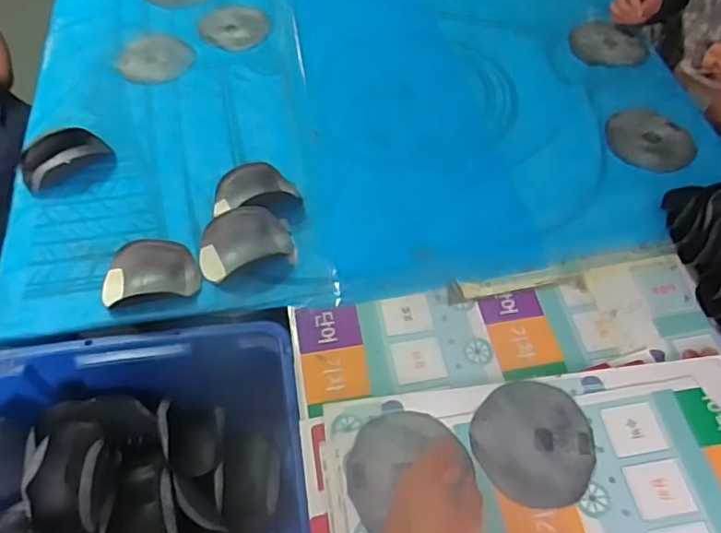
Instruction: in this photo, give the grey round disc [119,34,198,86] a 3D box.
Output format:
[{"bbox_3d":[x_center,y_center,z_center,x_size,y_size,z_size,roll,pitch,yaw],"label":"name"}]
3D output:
[{"bbox_3d":[-0.402,-0.413,1.146,0.143,0.008,0.153,0,54,0],"label":"grey round disc"}]

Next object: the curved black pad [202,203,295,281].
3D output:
[{"bbox_3d":[-0.175,-0.042,0.853,0.138,0.045,0.103,-17,56,-12],"label":"curved black pad"}]

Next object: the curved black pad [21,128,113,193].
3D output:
[{"bbox_3d":[-0.495,-0.186,0.955,0.140,0.047,0.087,-32,60,-21],"label":"curved black pad"}]

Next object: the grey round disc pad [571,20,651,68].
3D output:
[{"bbox_3d":[0.515,-0.470,1.204,0.148,0.014,0.163,8,54,6],"label":"grey round disc pad"}]

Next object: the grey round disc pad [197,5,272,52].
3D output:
[{"bbox_3d":[-0.261,-0.493,1.186,0.141,0.004,0.146,0,54,0],"label":"grey round disc pad"}]

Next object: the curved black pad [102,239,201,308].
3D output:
[{"bbox_3d":[-0.304,0.005,0.830,0.130,0.034,0.085,-11,55,-8],"label":"curved black pad"}]

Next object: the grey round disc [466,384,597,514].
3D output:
[{"bbox_3d":[0.209,0.211,0.692,0.148,0.016,0.148,0,54,0],"label":"grey round disc"}]

